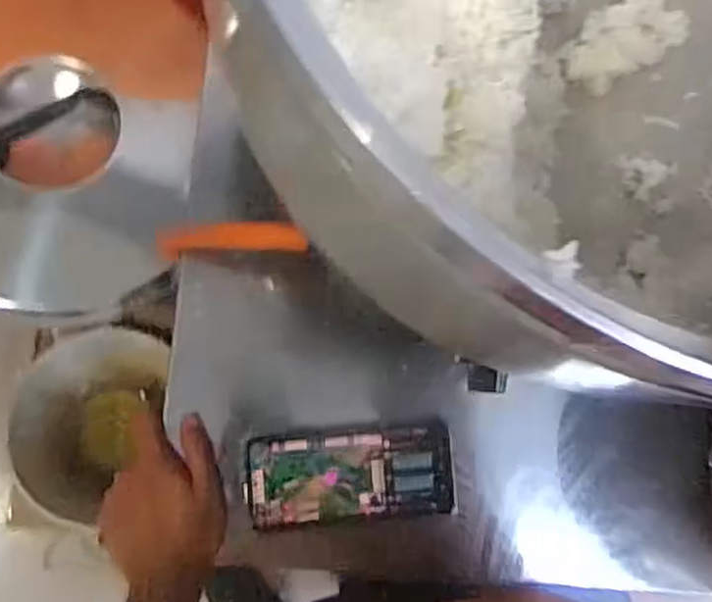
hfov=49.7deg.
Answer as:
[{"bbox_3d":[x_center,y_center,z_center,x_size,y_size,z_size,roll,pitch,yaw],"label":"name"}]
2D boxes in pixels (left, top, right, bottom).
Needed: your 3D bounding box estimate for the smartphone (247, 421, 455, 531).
[{"bbox_3d":[-0.003,0.136,0.601,0.157,0.005,0.071,-4,85,-8],"label":"smartphone"}]

